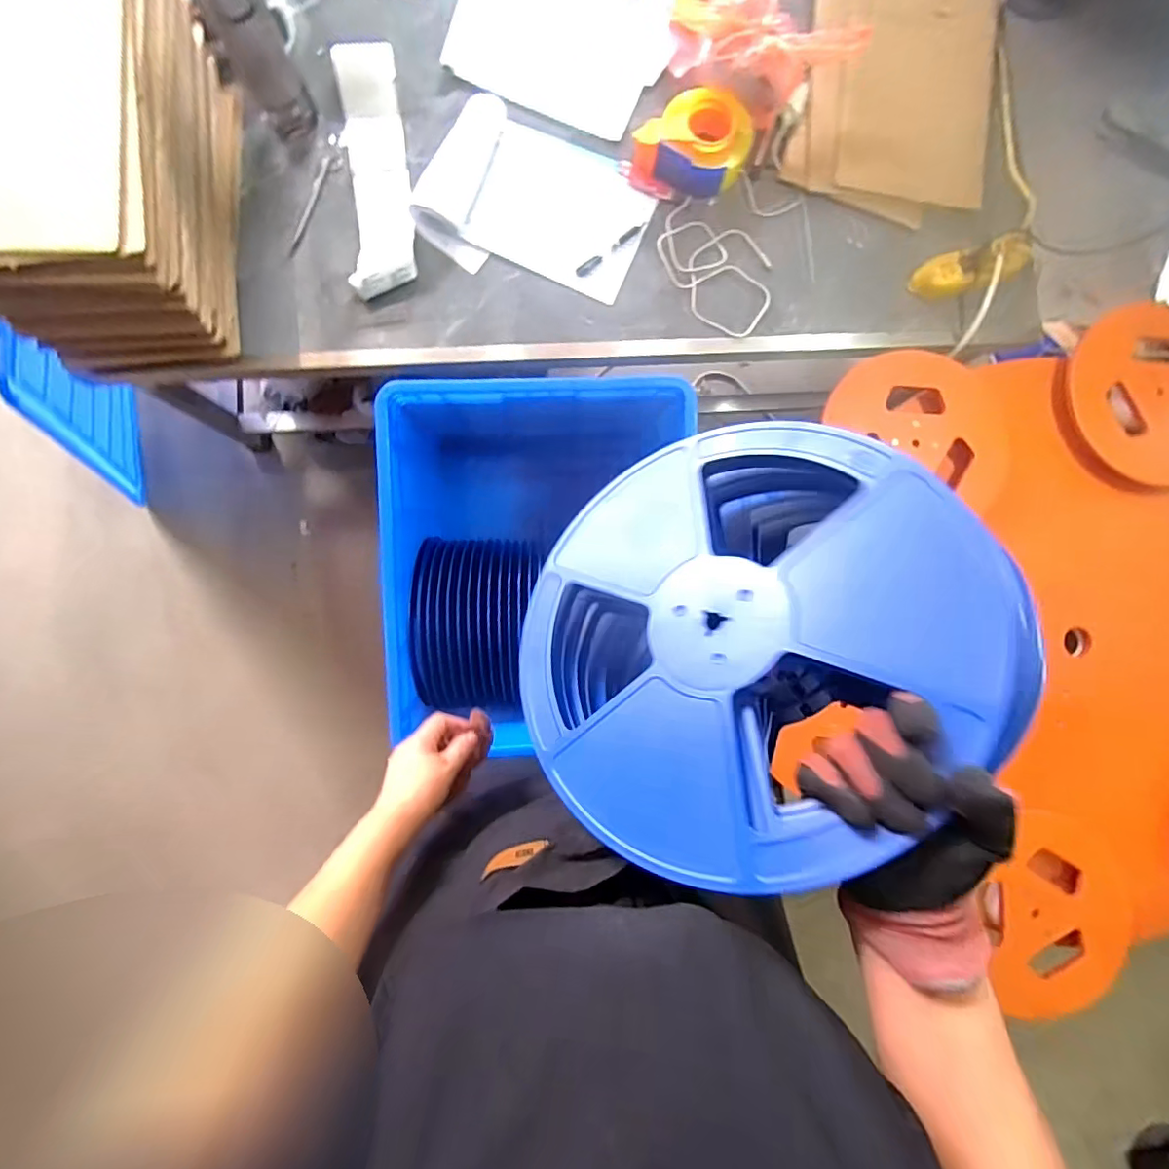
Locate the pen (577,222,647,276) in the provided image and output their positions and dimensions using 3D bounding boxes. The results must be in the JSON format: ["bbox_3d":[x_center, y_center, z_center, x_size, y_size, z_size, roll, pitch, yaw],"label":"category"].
[{"bbox_3d":[0.044,-0.533,0.863,0.132,0.009,0.018,-36,89,-4],"label":"pen"}]

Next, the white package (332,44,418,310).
[{"bbox_3d":[-0.322,-0.641,0.837,0.093,0.028,0.394,-7,87,-3],"label":"white package"}]

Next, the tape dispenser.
[{"bbox_3d":[0.166,-0.687,0.846,0.183,0.060,0.134,11,87,-2],"label":"tape dispenser"}]

